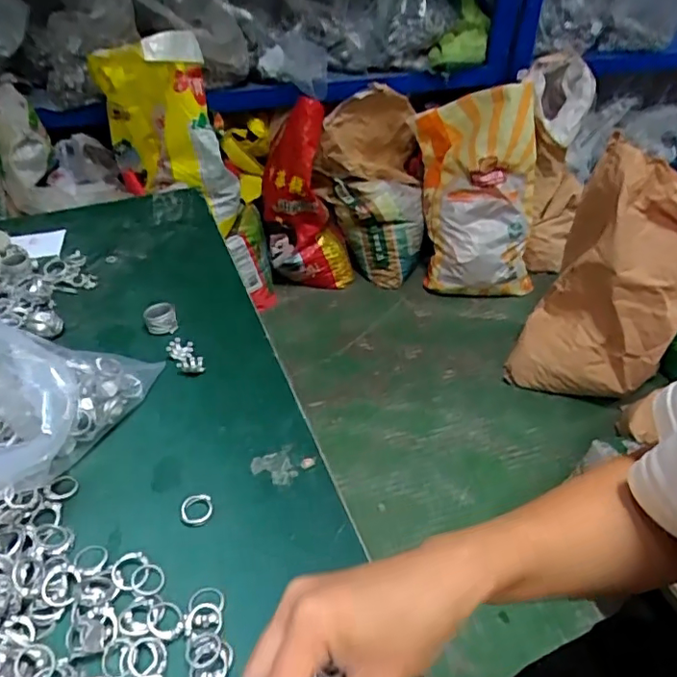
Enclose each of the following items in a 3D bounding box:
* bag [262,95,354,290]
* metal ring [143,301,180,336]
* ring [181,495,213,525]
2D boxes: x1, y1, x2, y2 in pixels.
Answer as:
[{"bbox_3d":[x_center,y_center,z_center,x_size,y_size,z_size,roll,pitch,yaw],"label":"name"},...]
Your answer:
[{"bbox_3d":[-0.106,-0.416,1.805,0.297,0.634,0.192,8,40,7],"label":"bag"},{"bbox_3d":[-0.166,-0.020,0.519,0.028,0.023,0.028,-10,42,-13],"label":"metal ring"},{"bbox_3d":[-0.096,0.116,0.379,0.020,0.006,0.021,-5,41,-8],"label":"ring"}]

